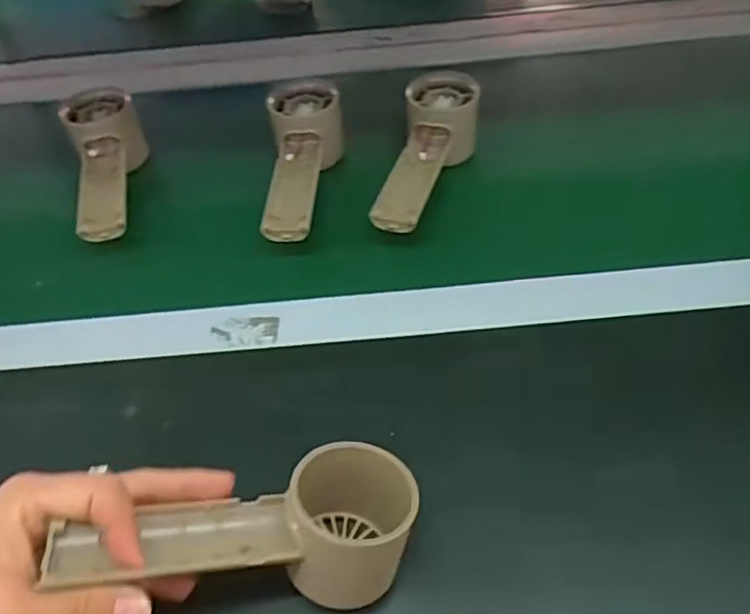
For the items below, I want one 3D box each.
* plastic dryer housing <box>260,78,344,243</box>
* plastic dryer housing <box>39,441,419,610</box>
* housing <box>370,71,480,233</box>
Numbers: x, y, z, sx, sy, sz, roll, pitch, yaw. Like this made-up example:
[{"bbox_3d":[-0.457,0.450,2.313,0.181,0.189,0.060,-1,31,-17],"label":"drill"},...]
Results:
[{"bbox_3d":[-0.053,-0.106,0.523,0.057,0.072,0.161,-4,48,1],"label":"plastic dryer housing"},{"bbox_3d":[-0.058,0.103,0.299,0.157,0.046,0.055,-2,48,-11],"label":"plastic dryer housing"},{"bbox_3d":[0.043,-0.109,0.510,0.056,0.068,0.150,8,50,12],"label":"housing"}]

